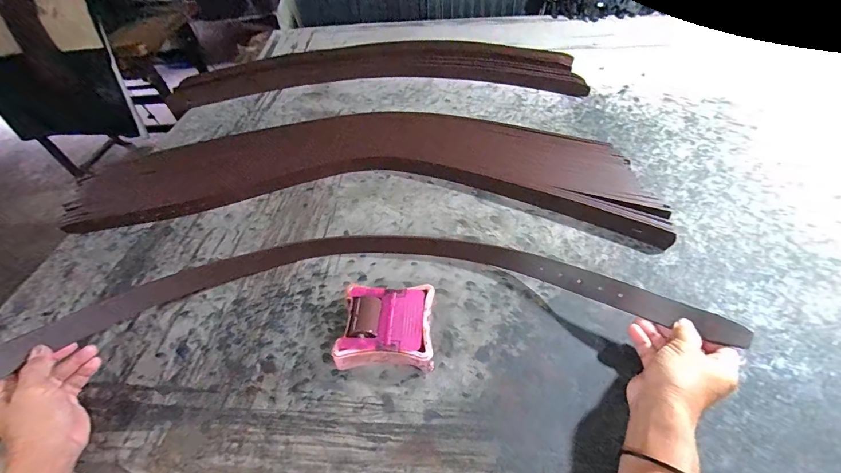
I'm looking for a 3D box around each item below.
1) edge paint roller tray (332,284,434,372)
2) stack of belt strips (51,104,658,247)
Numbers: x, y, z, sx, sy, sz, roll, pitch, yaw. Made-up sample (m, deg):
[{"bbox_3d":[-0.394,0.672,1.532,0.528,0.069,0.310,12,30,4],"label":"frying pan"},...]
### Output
[{"bbox_3d":[-0.043,0.115,0.465,0.116,0.039,0.107,0,49,6],"label":"edge paint roller tray"},{"bbox_3d":[-0.107,-0.163,0.719,0.979,0.058,0.408,1,49,6],"label":"stack of belt strips"}]

